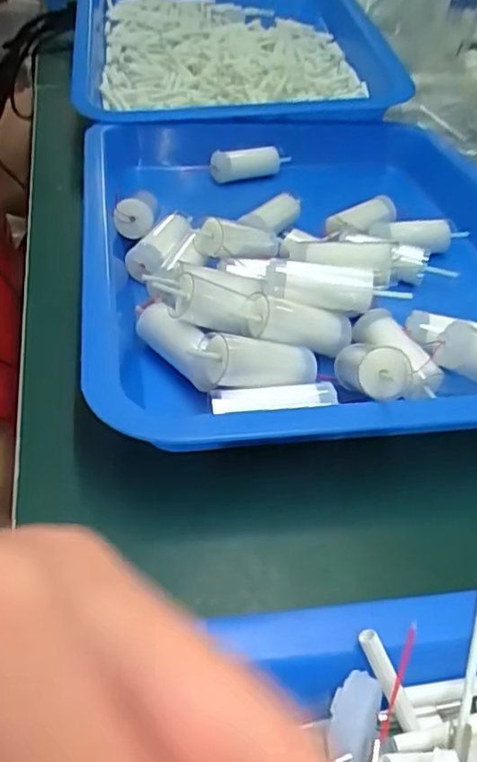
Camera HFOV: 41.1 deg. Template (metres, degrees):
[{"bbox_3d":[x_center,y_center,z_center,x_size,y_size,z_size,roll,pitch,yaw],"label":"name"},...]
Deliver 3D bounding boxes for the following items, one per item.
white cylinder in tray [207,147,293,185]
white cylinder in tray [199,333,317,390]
[{"bbox_3d":[0.011,-0.158,0.464,0.063,0.027,0.019,-10,43,-17],"label":"white cylinder in tray"},{"bbox_3d":[0.009,-0.007,0.266,0.053,0.022,0.026,1,37,-30],"label":"white cylinder in tray"}]

